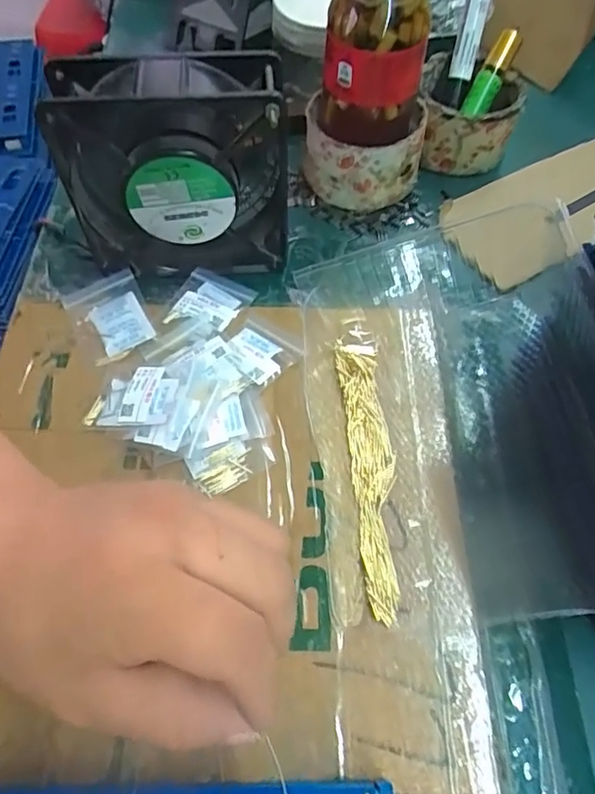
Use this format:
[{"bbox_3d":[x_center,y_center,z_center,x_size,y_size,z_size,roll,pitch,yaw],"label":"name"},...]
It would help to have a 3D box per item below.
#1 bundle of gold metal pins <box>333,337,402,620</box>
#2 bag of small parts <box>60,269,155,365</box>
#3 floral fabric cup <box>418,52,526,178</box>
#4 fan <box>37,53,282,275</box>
[{"bbox_3d":[0.039,0.036,0.279,0.023,0.008,0.147,-4,60,-3],"label":"bundle of gold metal pins"},{"bbox_3d":[-0.116,-0.049,0.327,0.044,0.009,0.061,-21,62,-12],"label":"bag of small parts"},{"bbox_3d":[0.125,-0.208,0.397,0.073,0.048,0.072,0,60,0],"label":"floral fabric cup"},{"bbox_3d":[-0.066,-0.124,0.306,0.115,0.116,0.040,-2,60,-2],"label":"fan"}]

